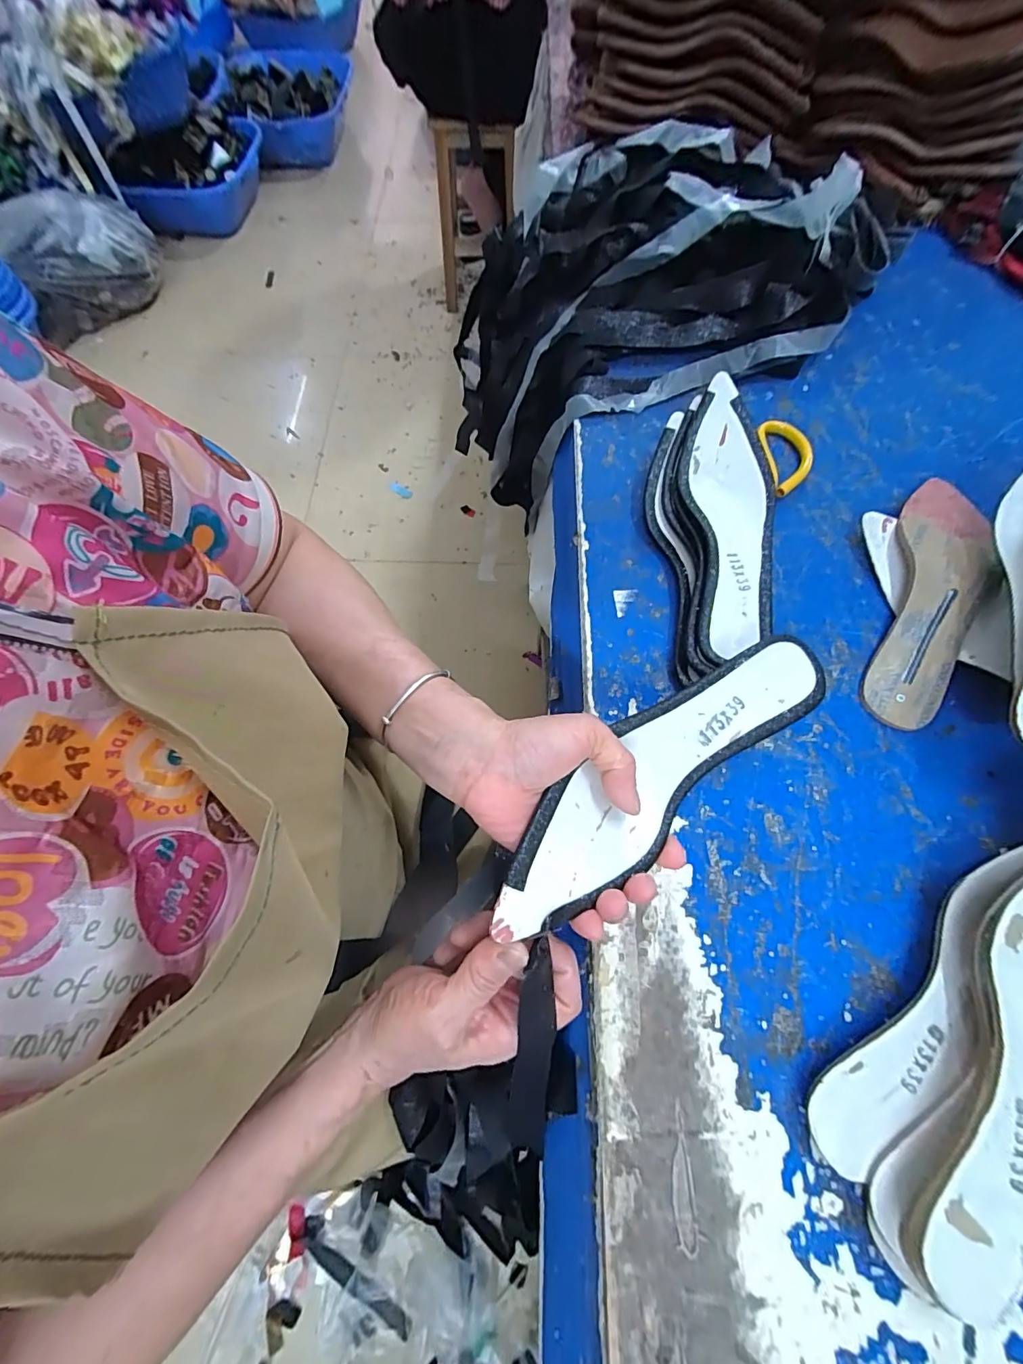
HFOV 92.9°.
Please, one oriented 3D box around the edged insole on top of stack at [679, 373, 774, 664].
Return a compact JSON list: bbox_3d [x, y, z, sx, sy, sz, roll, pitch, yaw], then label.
[{"bbox_3d":[0.182,-0.133,0.392,0.072,0.029,0.238,-2,72,9],"label":"edged insole on top of stack"}]

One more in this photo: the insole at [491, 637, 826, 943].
[{"bbox_3d":[0.089,0.051,0.287,0.246,0.026,0.060,-37,71,-16],"label":"insole"}]

